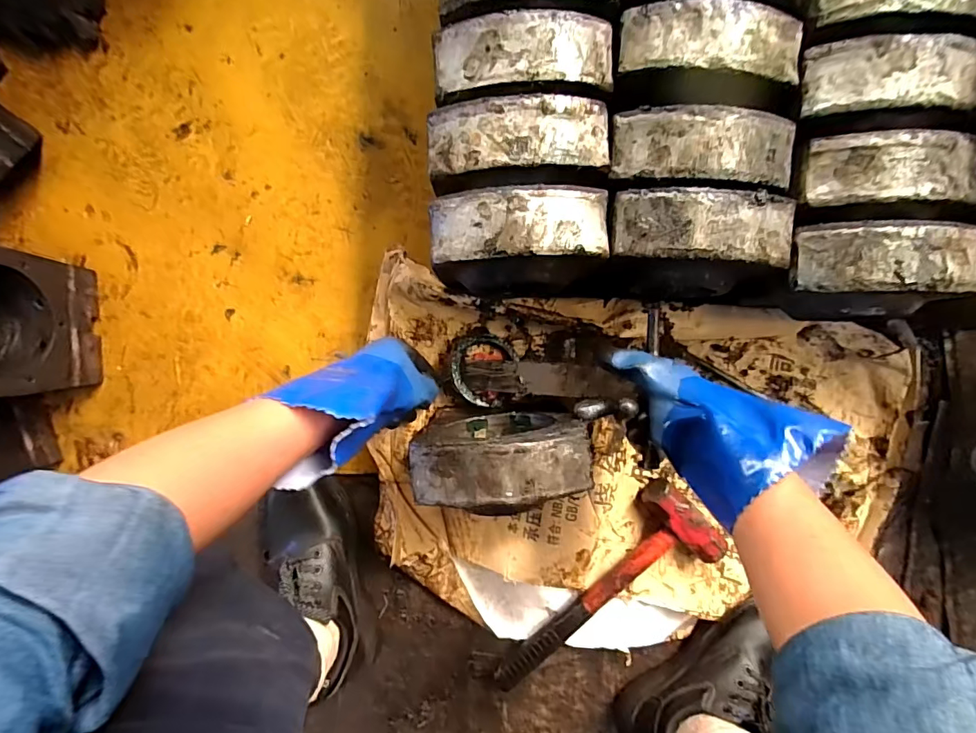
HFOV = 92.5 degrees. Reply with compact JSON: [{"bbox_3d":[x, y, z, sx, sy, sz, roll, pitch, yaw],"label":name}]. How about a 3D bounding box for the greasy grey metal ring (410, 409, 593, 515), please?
[{"bbox_3d":[0.014,0.090,0.500,0.159,0.185,0.068,-3,92,2],"label":"greasy grey metal ring"}]

